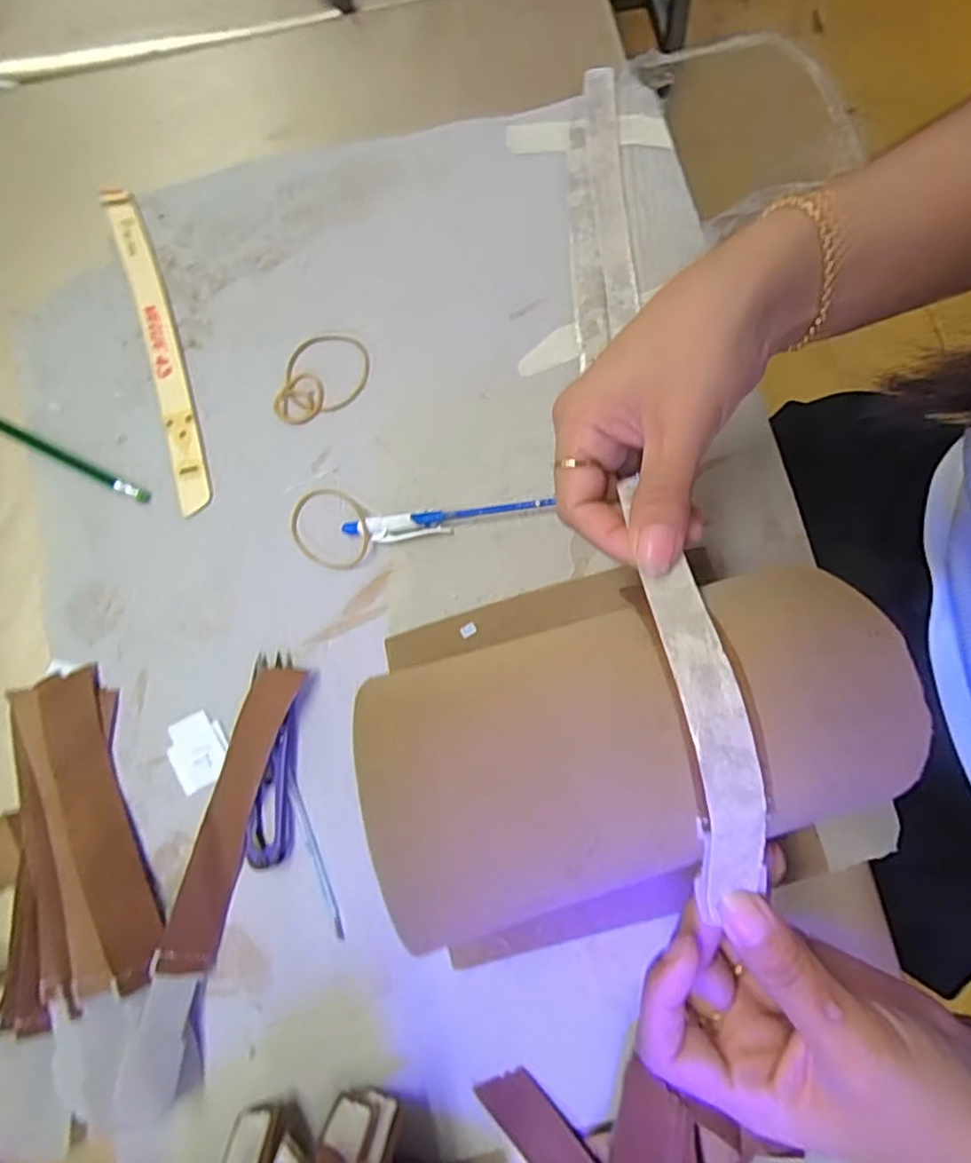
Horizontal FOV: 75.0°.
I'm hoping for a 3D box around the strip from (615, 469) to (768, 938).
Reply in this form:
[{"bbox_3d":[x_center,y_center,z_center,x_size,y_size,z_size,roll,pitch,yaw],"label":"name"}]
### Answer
[{"bbox_3d":[0.075,0.052,0.213,0.023,0.037,0.113,-11,82,-1],"label":"strip"}]

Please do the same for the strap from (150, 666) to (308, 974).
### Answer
[{"bbox_3d":[-0.125,0.113,0.311,0.026,0.011,0.145,16,80,3],"label":"strap"}]

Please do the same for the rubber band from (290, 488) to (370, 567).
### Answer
[{"bbox_3d":[-0.084,-0.028,0.338,0.039,0.008,0.047,-31,81,-5],"label":"rubber band"}]

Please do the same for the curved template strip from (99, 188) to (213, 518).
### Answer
[{"bbox_3d":[-0.186,-0.137,0.360,0.021,0.005,0.204,-18,80,-3],"label":"curved template strip"}]

